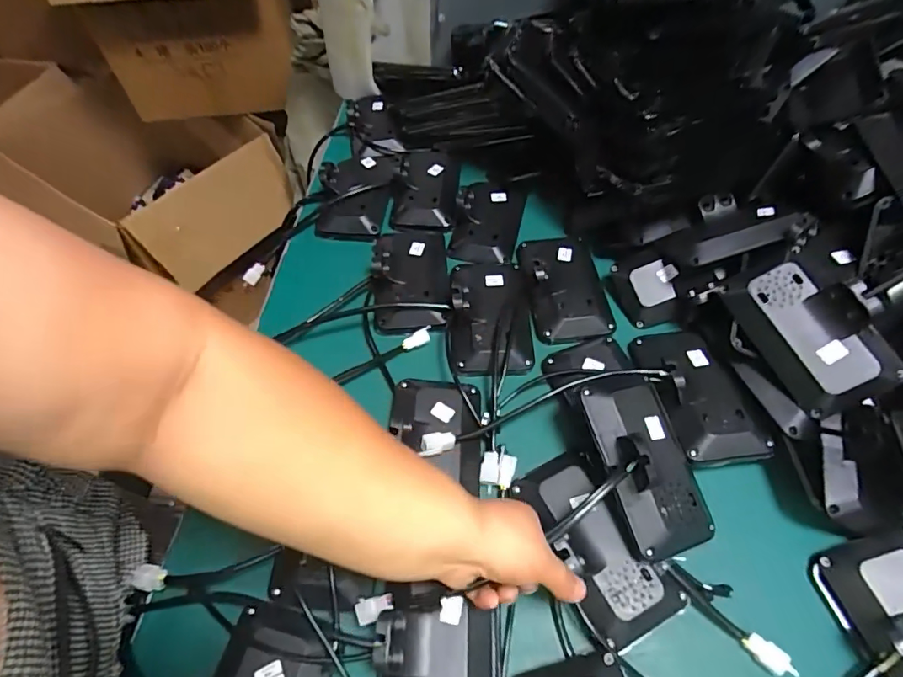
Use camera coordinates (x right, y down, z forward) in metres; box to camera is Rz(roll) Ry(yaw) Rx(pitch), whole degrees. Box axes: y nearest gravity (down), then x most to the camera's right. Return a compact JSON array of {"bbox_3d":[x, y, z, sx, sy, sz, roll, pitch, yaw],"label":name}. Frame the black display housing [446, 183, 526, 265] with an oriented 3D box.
[{"bbox_3d":[0.051,-0.169,0.675,0.088,0.036,0.144,11,56,9],"label":"black display housing"}]

